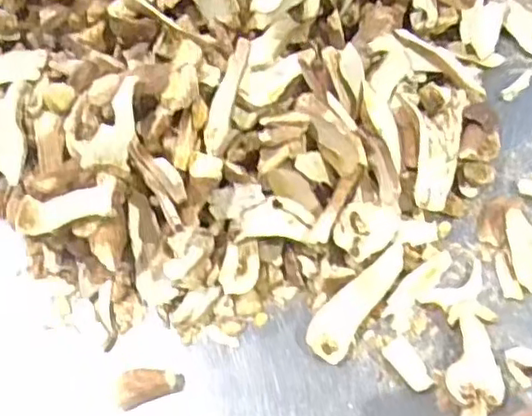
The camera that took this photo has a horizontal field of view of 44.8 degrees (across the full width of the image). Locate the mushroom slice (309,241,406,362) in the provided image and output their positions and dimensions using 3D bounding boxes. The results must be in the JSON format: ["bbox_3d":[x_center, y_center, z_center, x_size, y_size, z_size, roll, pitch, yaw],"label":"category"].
[{"bbox_3d":[0.053,0.053,0.369,0.024,0.016,0.076,37,71,14],"label":"mushroom slice"}]

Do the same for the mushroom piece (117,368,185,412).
[{"bbox_3d":[-0.063,0.098,0.354,0.035,0.014,0.018,-12,67,-6],"label":"mushroom piece"}]

